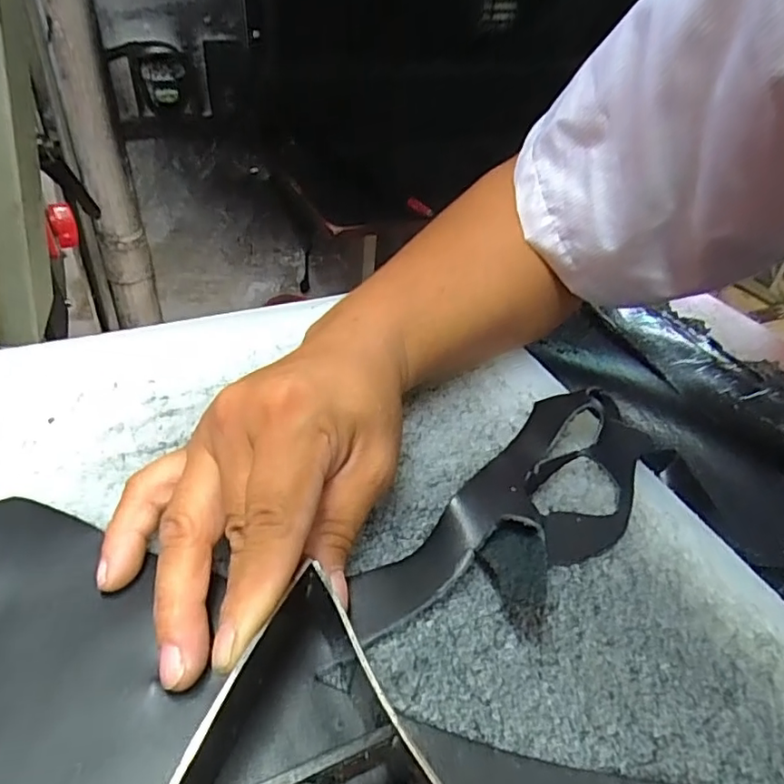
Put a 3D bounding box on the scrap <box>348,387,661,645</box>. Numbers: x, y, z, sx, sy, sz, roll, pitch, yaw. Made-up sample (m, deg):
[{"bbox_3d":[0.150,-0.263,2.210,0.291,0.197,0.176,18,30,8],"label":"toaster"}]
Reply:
[{"bbox_3d":[0.059,0.047,0.246,0.065,0.019,0.174,30,44,28],"label":"scrap"}]

